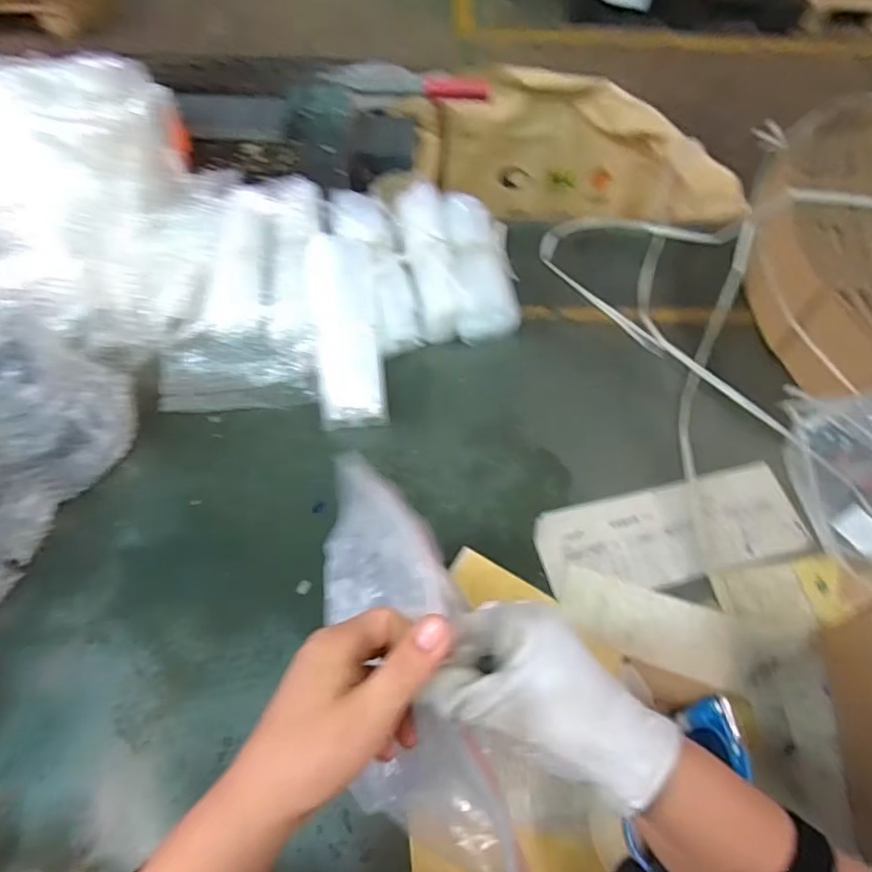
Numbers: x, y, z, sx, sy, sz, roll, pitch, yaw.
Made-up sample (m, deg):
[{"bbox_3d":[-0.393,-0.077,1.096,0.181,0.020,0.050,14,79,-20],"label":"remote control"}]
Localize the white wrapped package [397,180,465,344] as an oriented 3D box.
[{"bbox_3d":[-0.009,-0.247,0.802,0.067,0.066,0.241,-7,60,-5],"label":"white wrapped package"}]

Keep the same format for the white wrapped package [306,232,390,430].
[{"bbox_3d":[-0.112,-0.131,0.718,0.080,0.035,0.246,-8,75,-5],"label":"white wrapped package"}]

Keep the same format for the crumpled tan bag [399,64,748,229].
[{"bbox_3d":[0.262,-0.548,1.237,0.658,0.268,0.258,16,60,9],"label":"crumpled tan bag"}]

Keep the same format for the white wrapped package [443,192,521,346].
[{"bbox_3d":[0.060,-0.242,0.806,0.087,0.057,0.239,-2,59,-2],"label":"white wrapped package"}]

